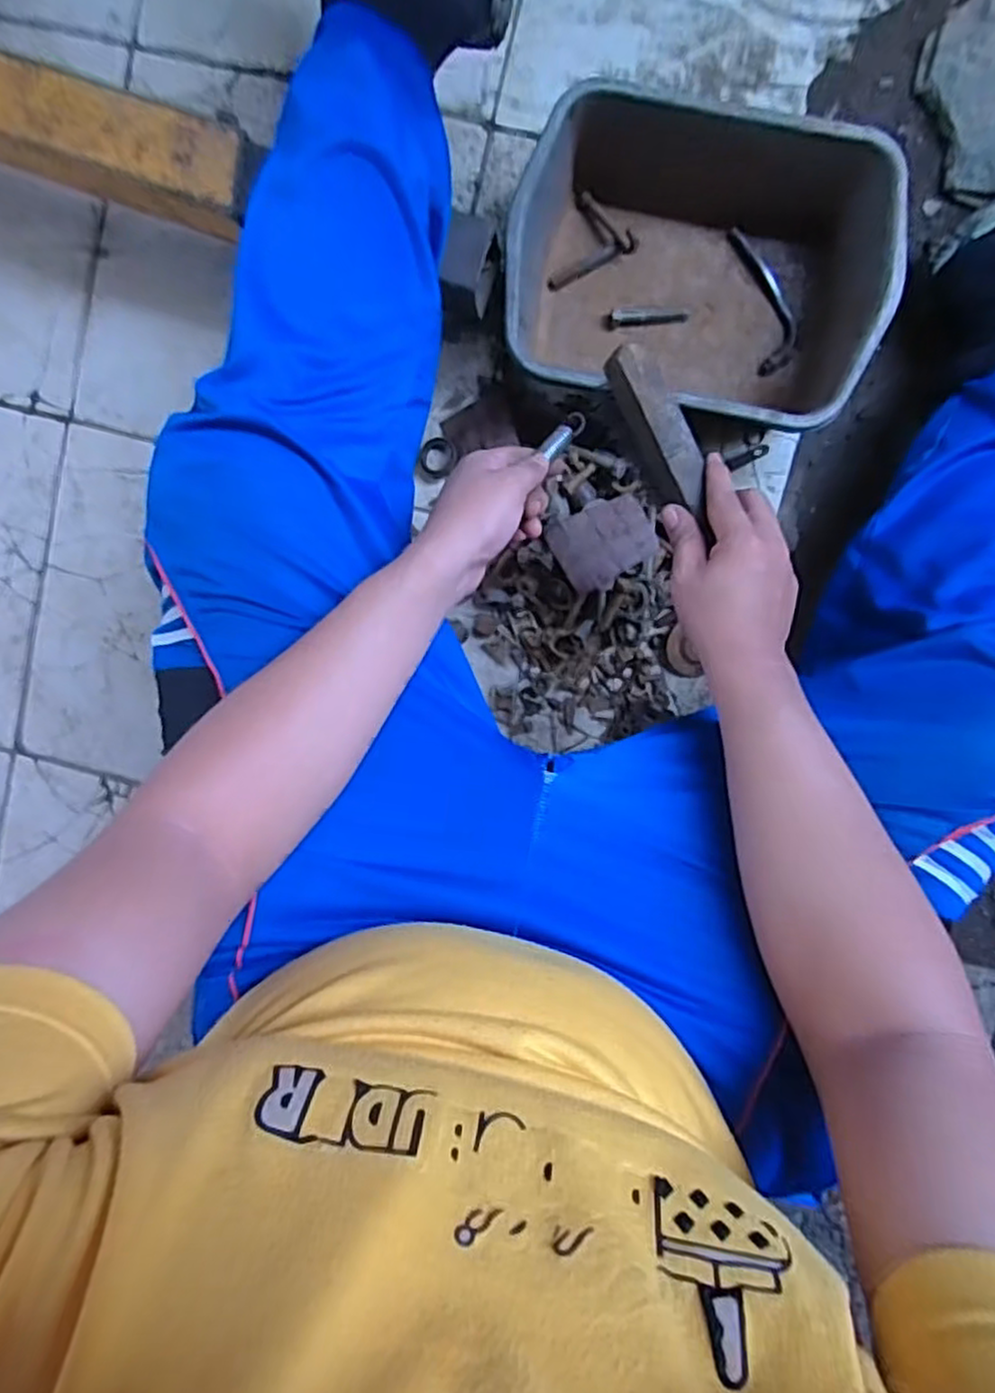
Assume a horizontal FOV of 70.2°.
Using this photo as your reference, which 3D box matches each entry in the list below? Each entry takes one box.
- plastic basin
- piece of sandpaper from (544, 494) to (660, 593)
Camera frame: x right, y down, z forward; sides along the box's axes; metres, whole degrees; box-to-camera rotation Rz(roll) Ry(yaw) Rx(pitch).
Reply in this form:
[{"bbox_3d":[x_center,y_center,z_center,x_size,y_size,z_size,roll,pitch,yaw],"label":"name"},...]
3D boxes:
[{"bbox_3d":[0.187,-0.406,0.680,0.331,0.112,0.260,14,97,3],"label":"plastic basin"},{"bbox_3d":[0.108,-0.158,0.718,0.097,0.016,0.080,-29,90,-3],"label":"piece of sandpaper"}]

